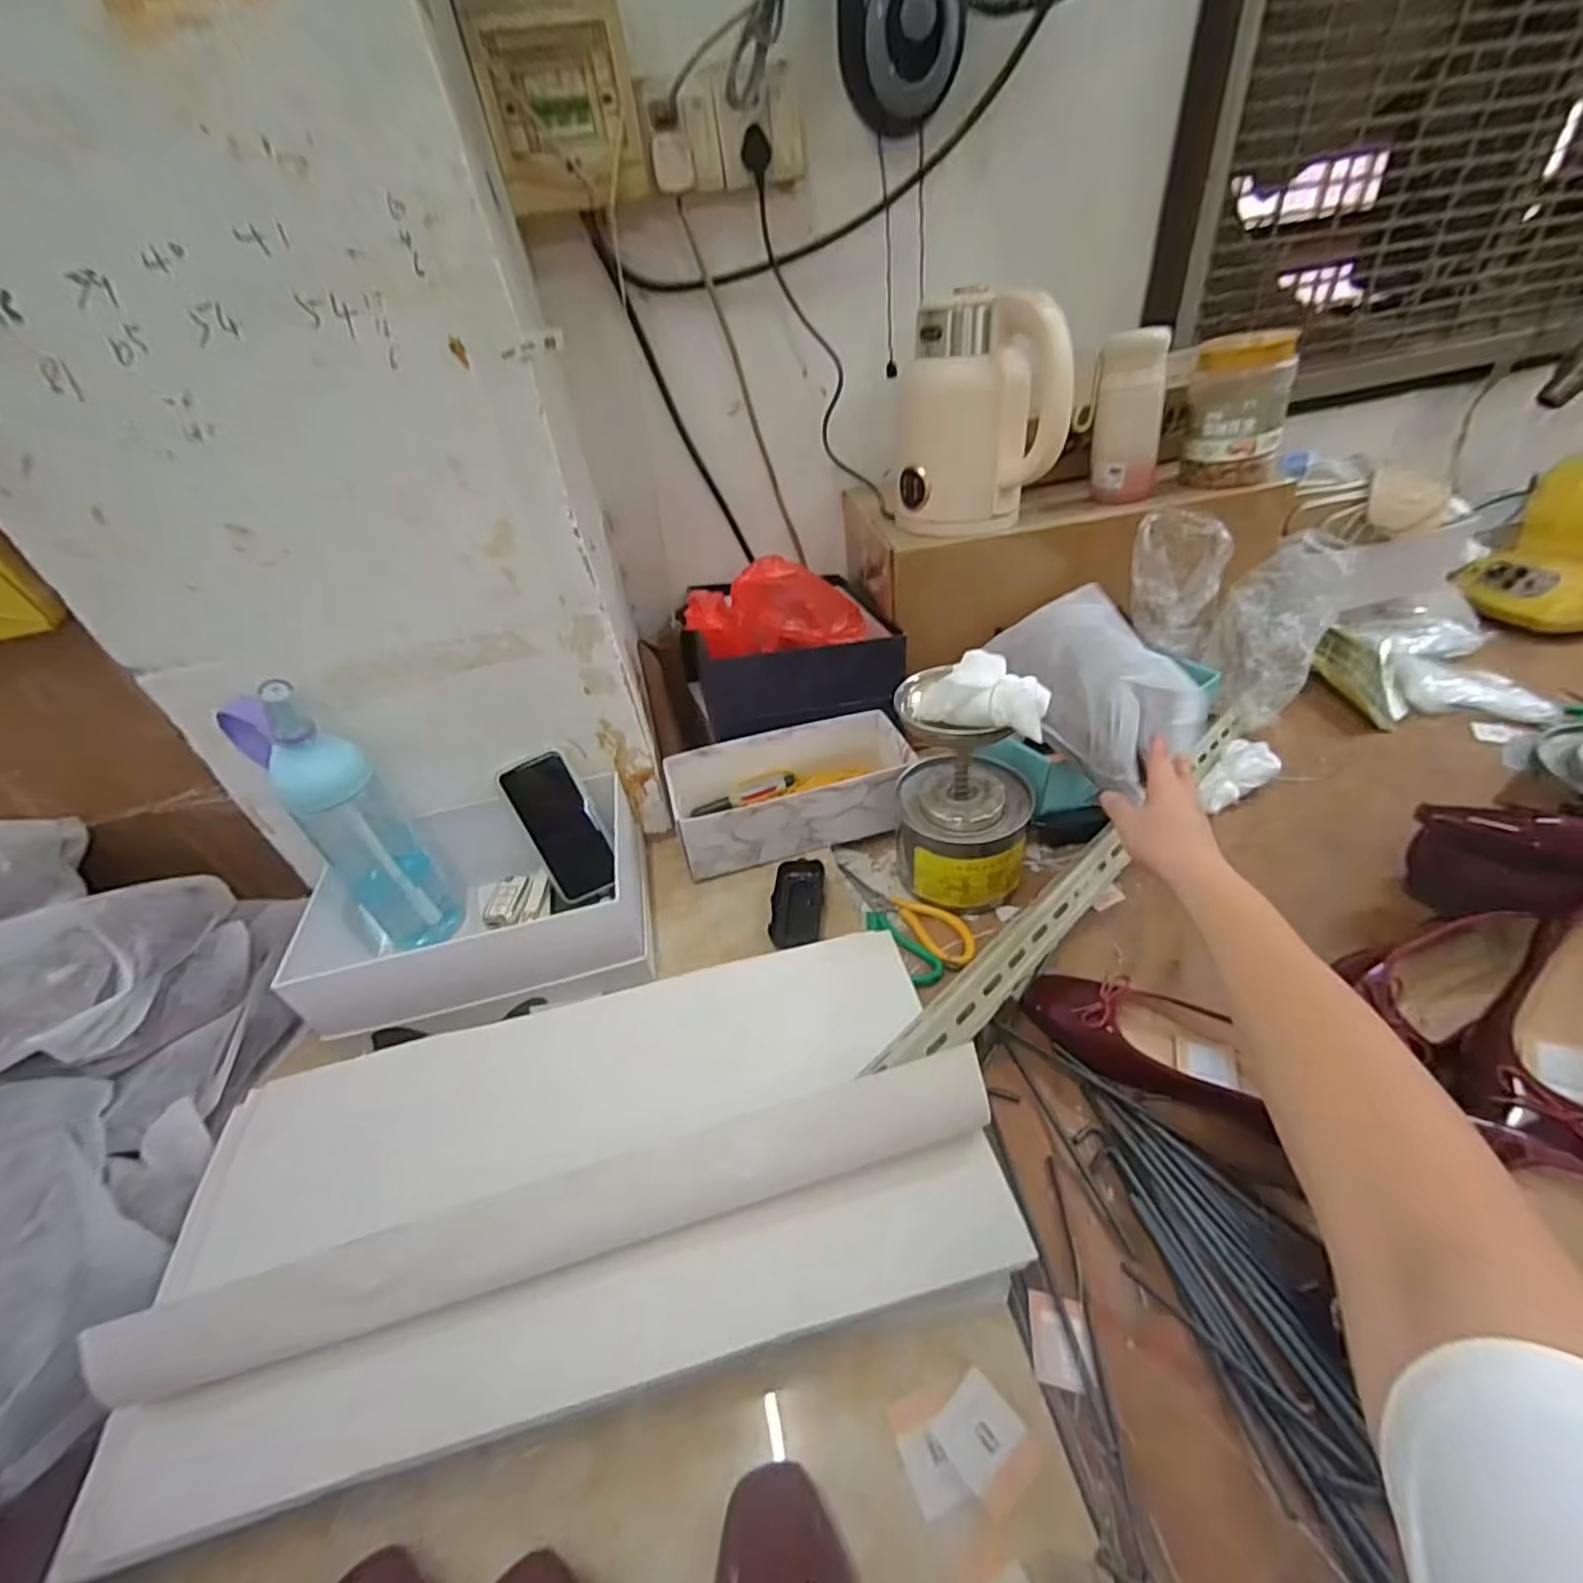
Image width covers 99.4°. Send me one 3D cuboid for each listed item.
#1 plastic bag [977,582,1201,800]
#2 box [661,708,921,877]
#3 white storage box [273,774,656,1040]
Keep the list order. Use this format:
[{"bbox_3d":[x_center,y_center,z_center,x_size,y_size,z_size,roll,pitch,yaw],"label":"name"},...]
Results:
[{"bbox_3d":[0.319,-0.133,0.709,0.121,0.102,0.292,-9,44,-2],"label":"plastic bag"},{"bbox_3d":[-0.001,0.002,0.793,0.276,0.086,0.134,-14,40,-7],"label":"box"},{"bbox_3d":[-0.312,0.120,0.683,0.310,0.117,0.210,-13,40,-6],"label":"white storage box"}]

